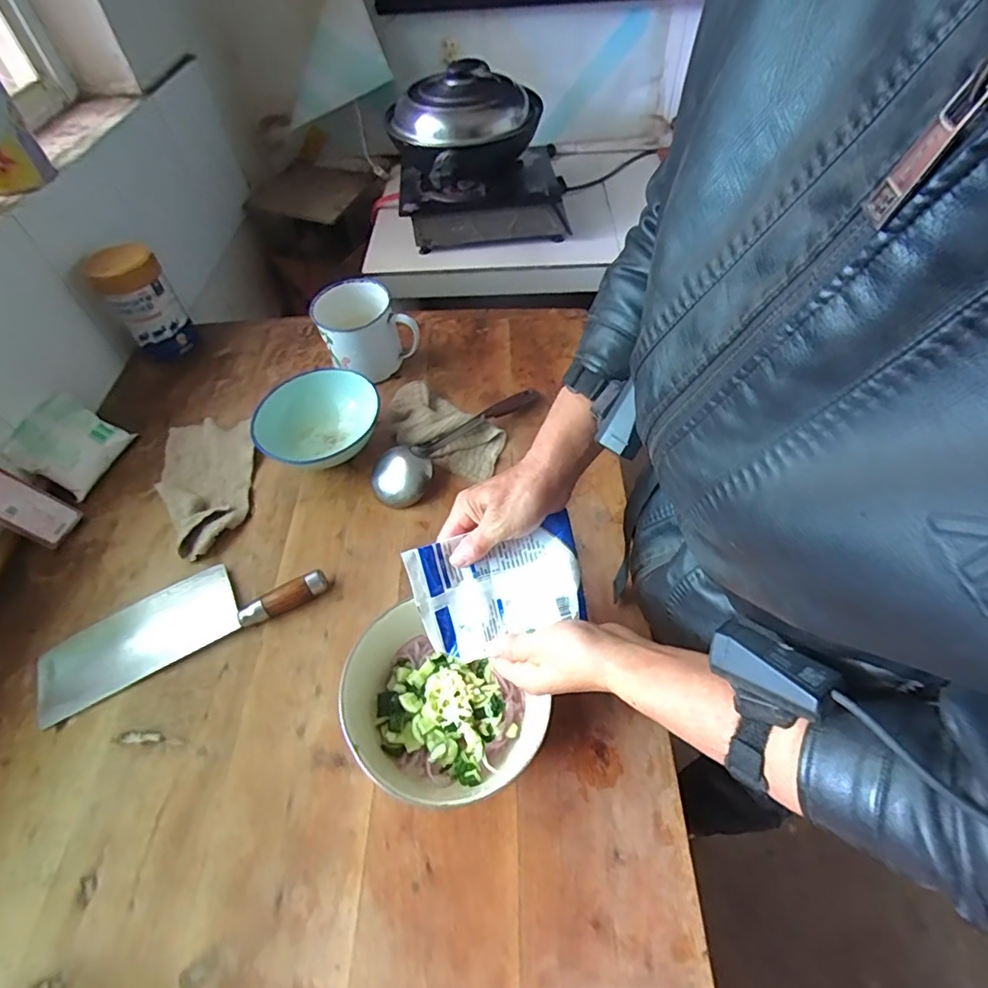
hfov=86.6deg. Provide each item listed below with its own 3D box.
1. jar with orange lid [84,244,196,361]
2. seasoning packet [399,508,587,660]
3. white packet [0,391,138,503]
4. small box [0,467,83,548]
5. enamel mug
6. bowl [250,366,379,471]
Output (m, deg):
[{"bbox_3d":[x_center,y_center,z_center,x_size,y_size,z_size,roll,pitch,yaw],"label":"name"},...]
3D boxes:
[{"bbox_3d":[-0.607,-0.335,0.906,0.107,0.179,0.092,-32,58,-20],"label":"jar with orange lid"},{"bbox_3d":[0.005,0.090,0.492,0.154,0.022,0.110,-13,94,-1],"label":"seasoning packet"},{"bbox_3d":[-0.632,-0.079,0.783,0.117,0.027,0.125,33,50,-20],"label":"white packet"},{"bbox_3d":[-0.626,0.007,0.680,0.022,0.143,0.058,-15,46,34],"label":"small box"},{"bbox_3d":[-0.214,-0.261,0.858,0.133,0.122,0.125,36,62,25],"label":"enamel mug"},{"bbox_3d":[-0.256,-0.093,0.759,0.155,0.078,0.164,-1,53,1],"label":"bowl"}]

